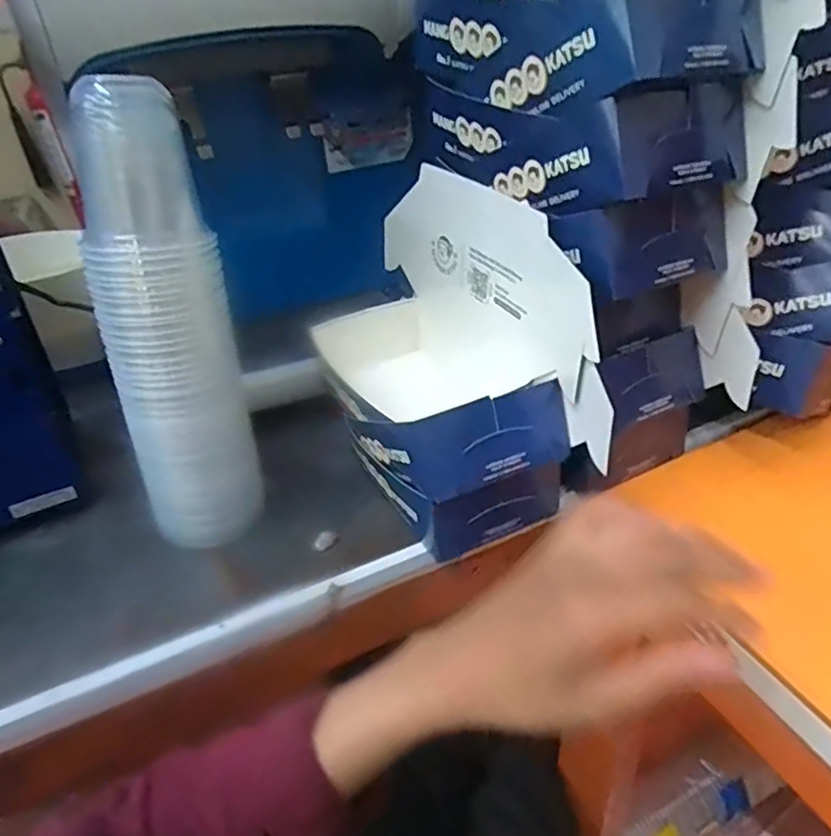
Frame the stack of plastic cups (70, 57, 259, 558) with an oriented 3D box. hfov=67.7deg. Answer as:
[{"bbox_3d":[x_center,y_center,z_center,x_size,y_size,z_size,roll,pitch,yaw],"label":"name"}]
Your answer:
[{"bbox_3d":[-0.185,-0.058,0.470,0.098,0.327,0.090,-13,34,-11],"label":"stack of plastic cups"}]

